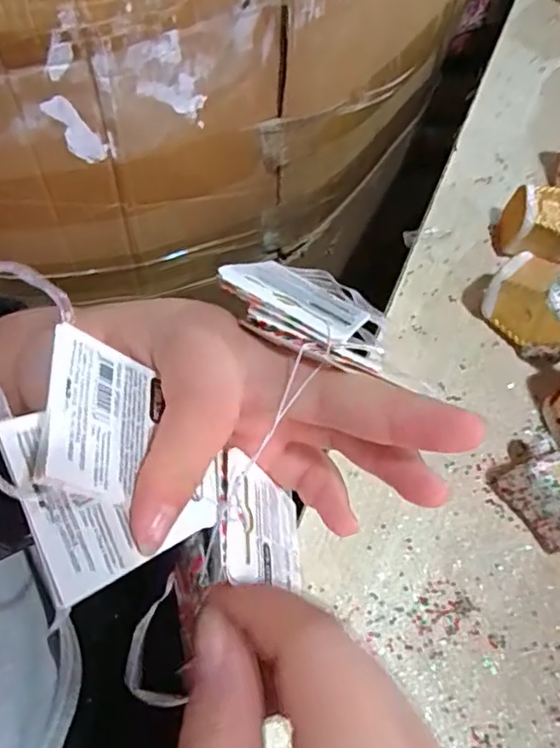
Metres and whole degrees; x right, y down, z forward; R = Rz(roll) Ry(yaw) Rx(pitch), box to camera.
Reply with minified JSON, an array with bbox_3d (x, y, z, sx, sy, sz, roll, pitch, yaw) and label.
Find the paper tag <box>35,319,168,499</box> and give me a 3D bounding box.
[{"bbox_3d":[-0.047,0.012,0.156,0.004,0.033,0.044,-25,53,27],"label":"paper tag"}]

